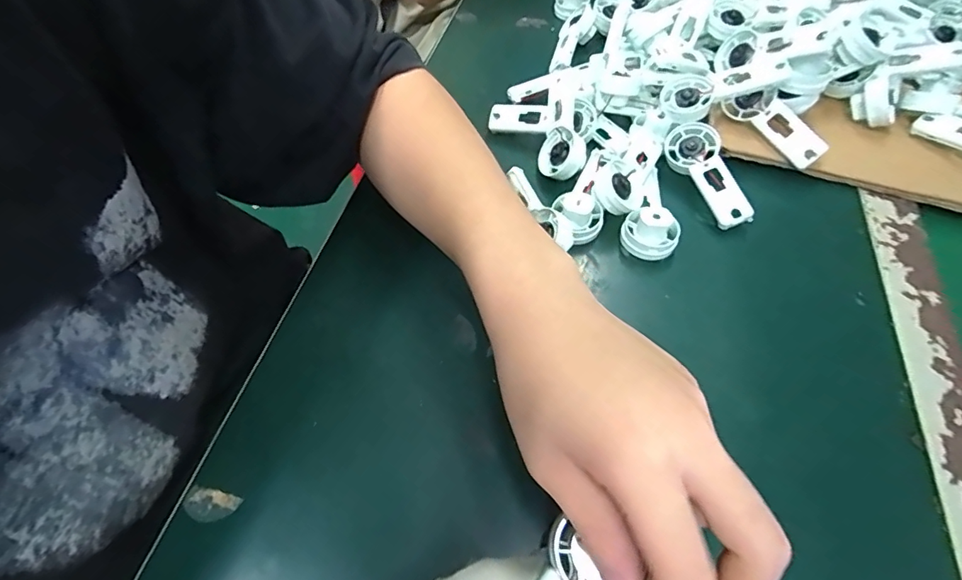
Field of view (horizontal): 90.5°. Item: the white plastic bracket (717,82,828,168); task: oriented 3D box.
[{"bbox_3d":[0.234,-0.134,0.379,0.022,0.031,0.084,-5,52,-50],"label":"white plastic bracket"}]

